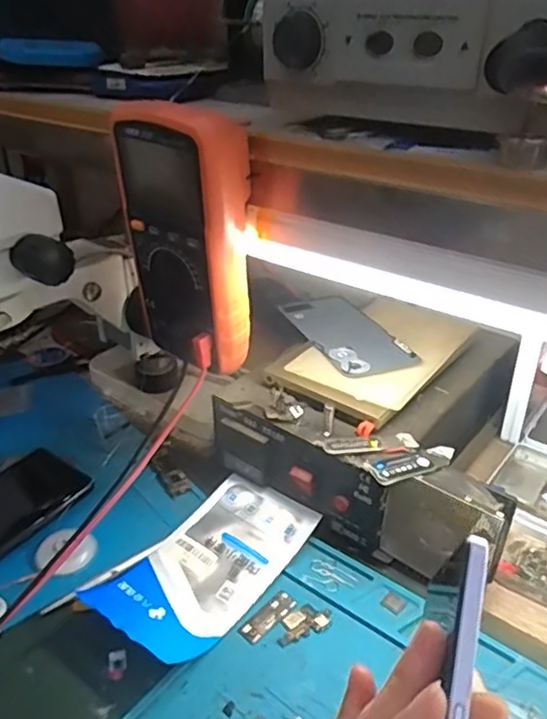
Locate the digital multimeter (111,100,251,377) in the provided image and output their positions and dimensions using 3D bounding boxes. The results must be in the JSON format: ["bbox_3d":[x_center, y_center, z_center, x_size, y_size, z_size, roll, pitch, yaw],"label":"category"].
[{"bbox_3d":[-0.057,-0.078,0.412,0.053,0.169,0.089,-26,38,-36],"label":"digital multimeter"}]

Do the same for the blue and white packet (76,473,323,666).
[{"bbox_3d":[-0.048,0.149,0.445,0.090,0.021,0.160,22,37,34],"label":"blue and white packet"}]

